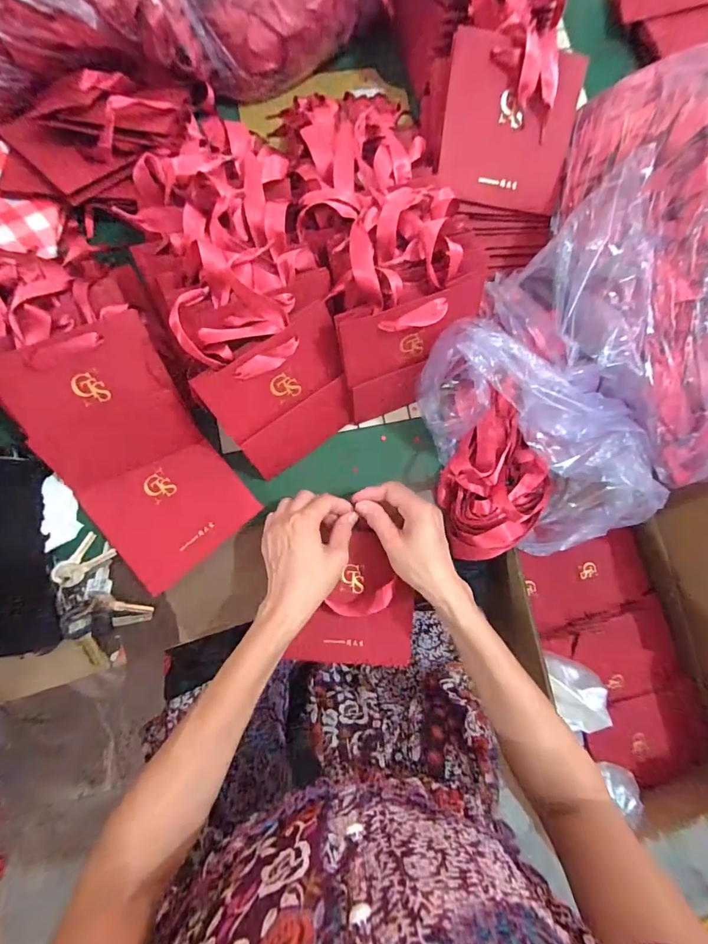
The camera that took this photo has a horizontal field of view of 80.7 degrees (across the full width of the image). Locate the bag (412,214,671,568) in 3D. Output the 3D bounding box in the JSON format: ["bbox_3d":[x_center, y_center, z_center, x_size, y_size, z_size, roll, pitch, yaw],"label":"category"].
[{"bbox_3d":[0.183,-0.066,0.421,0.192,0.147,0.283,-13,84,-8],"label":"bag"}]

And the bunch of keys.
[{"bbox_3d":[-0.262,0.133,0.426,0.068,0.033,0.125,-31,87,-9],"label":"bunch of keys"}]

